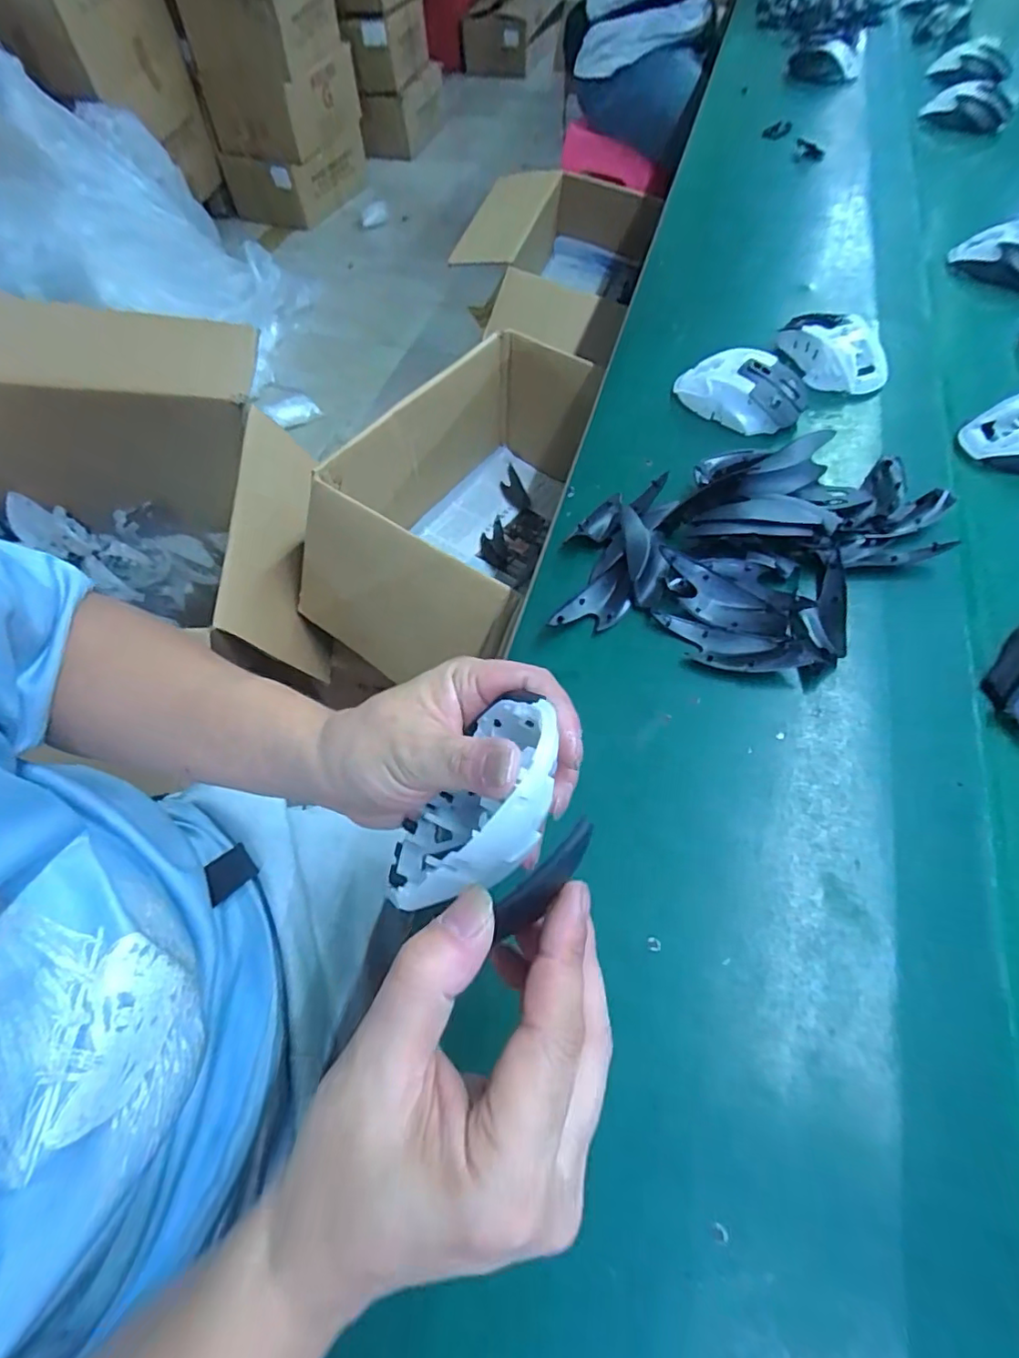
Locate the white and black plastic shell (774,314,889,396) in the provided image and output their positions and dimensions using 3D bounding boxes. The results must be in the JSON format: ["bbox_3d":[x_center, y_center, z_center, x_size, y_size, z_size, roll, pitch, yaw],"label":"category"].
[{"bbox_3d":[0.297,-0.305,0.525,0.054,0.035,0.107,-34,63,-15],"label":"white and black plastic shell"}]

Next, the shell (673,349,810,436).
[{"bbox_3d":[0.207,-0.256,0.509,0.114,0.040,0.059,24,64,17],"label":"shell"}]

